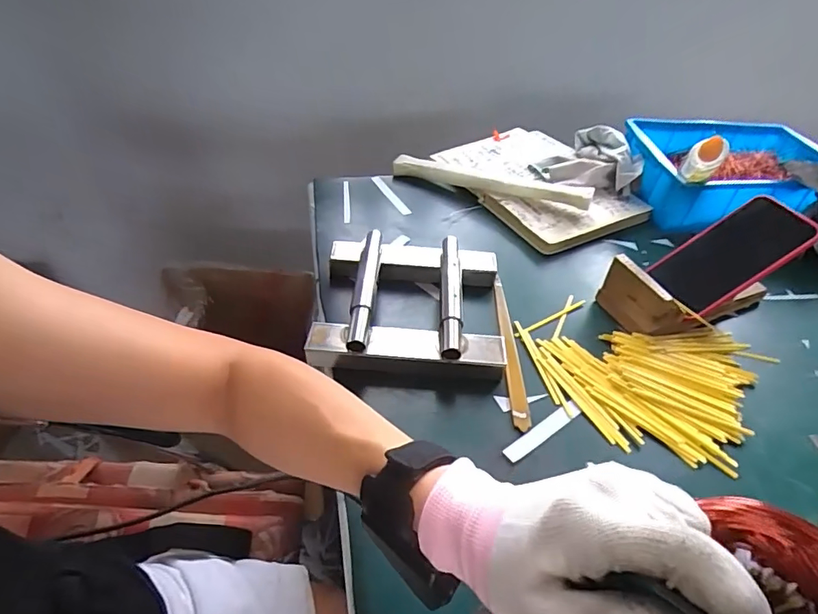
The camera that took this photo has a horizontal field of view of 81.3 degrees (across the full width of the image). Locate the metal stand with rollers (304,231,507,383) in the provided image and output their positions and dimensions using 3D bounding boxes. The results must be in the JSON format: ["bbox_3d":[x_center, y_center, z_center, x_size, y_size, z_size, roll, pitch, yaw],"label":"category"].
[{"bbox_3d":[0.002,-0.009,0.521,0.193,0.043,0.184,5,44,0],"label":"metal stand with rollers"}]

